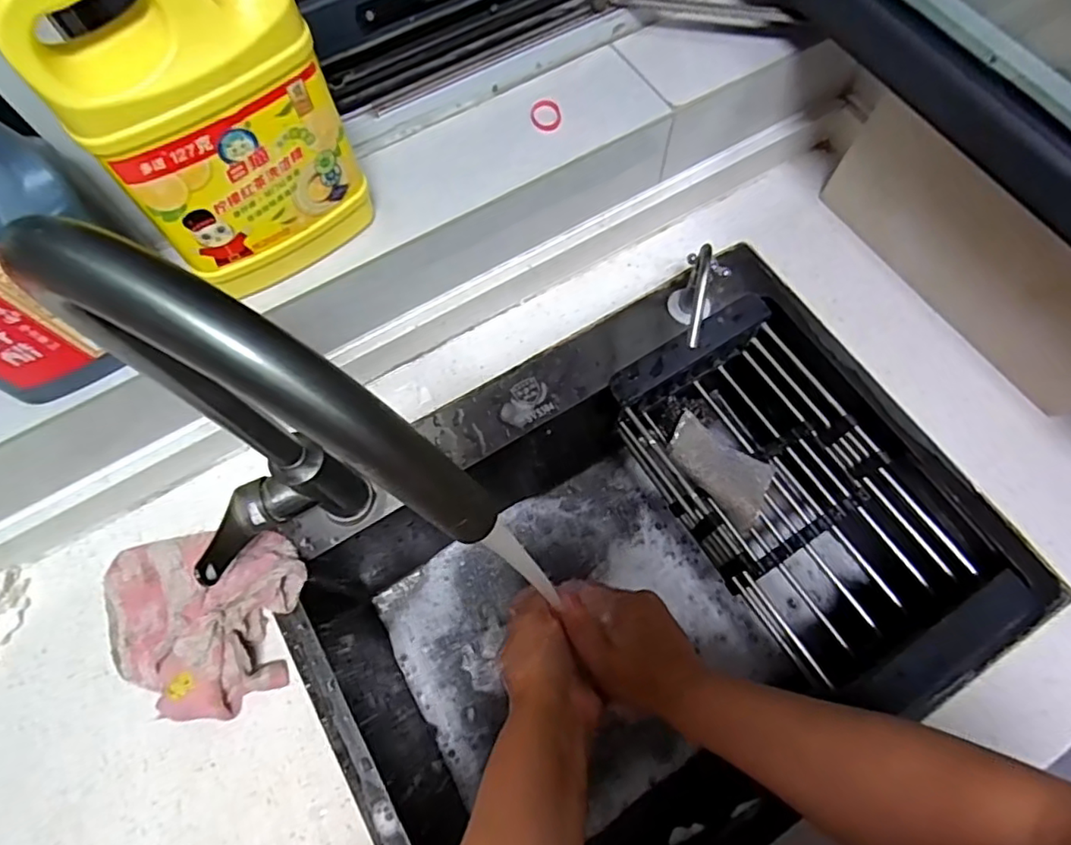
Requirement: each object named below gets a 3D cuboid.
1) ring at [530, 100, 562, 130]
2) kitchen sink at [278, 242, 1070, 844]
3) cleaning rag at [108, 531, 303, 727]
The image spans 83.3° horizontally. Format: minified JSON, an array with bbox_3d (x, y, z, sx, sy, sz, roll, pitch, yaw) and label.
[{"bbox_3d":[0.009,-0.274,0.538,0.028,0.009,0.029,-1,71,3],"label":"ring"},{"bbox_3d":[0.101,0.149,0.622,0.589,0.220,0.441,-31,73,-8],"label":"kitchen sink"},{"bbox_3d":[-0.285,0.161,0.495,0.163,0.043,0.143,1,68,0],"label":"cleaning rag"}]

